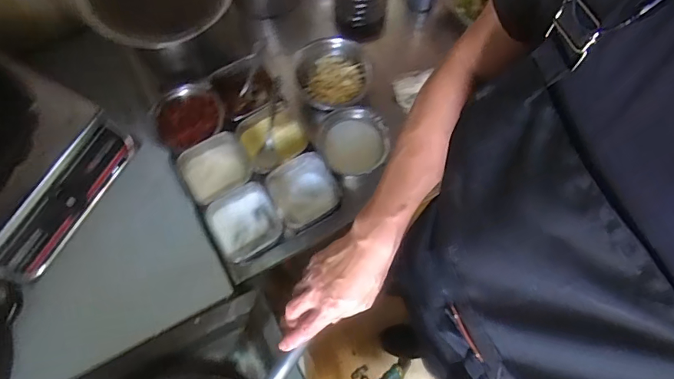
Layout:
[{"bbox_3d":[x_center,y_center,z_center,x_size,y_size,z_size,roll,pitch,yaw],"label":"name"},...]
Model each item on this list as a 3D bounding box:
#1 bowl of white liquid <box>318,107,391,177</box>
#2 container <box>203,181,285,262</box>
[{"bbox_3d":[0.030,-0.081,0.788,0.119,0.054,0.118,0,72,-1],"label":"bowl of white liquid"},{"bbox_3d":[-0.155,0.063,0.751,0.116,0.073,0.112,-25,74,-8],"label":"container"}]

